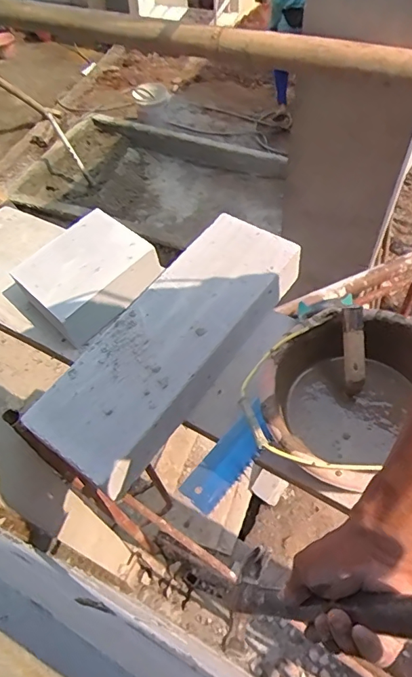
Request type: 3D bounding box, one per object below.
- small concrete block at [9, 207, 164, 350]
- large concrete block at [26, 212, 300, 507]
[{"bbox_3d":[-0.254,-0.137,0.992,0.194,0.107,0.258,38,66,25],"label":"small concrete block"},{"bbox_3d":[-0.056,-0.001,0.883,0.203,0.090,0.584,30,63,22],"label":"large concrete block"}]

